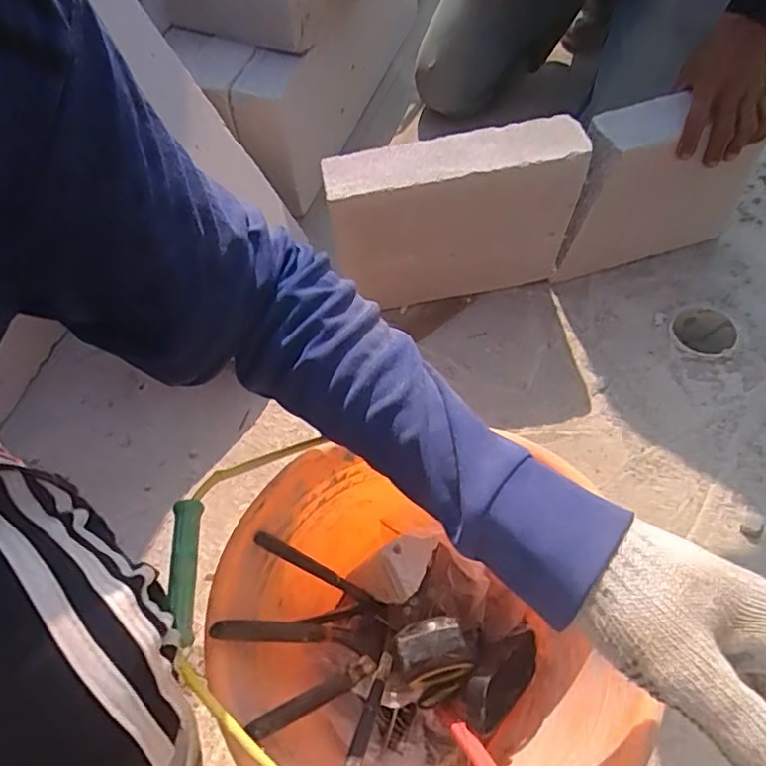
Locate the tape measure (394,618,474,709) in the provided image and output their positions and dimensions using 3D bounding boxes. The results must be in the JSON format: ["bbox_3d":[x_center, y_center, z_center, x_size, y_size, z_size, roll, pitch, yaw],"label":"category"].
[{"bbox_3d":[0.043,0.226,0.504,0.058,0.045,0.062,-22,57,-9],"label":"tape measure"}]

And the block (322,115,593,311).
[{"bbox_3d":[0.086,-0.193,0.760,0.292,0.220,0.067,-9,56,-1],"label":"block"}]

